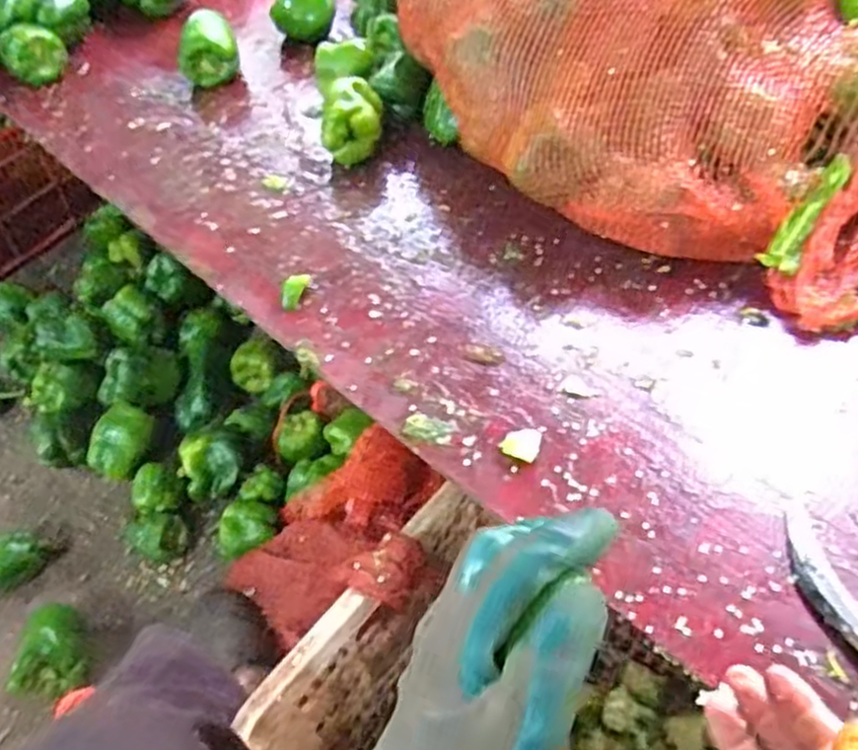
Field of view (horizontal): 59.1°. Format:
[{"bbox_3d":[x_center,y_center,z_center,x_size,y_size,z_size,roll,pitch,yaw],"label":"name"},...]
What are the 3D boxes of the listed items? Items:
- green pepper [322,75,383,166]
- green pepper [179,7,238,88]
[{"bbox_3d":[-0.082,-0.268,0.815,0.065,0.075,0.072,-7,53,-2],"label":"green pepper"},{"bbox_3d":[-0.267,-0.390,0.914,0.071,0.071,0.073,-15,54,-8],"label":"green pepper"}]

